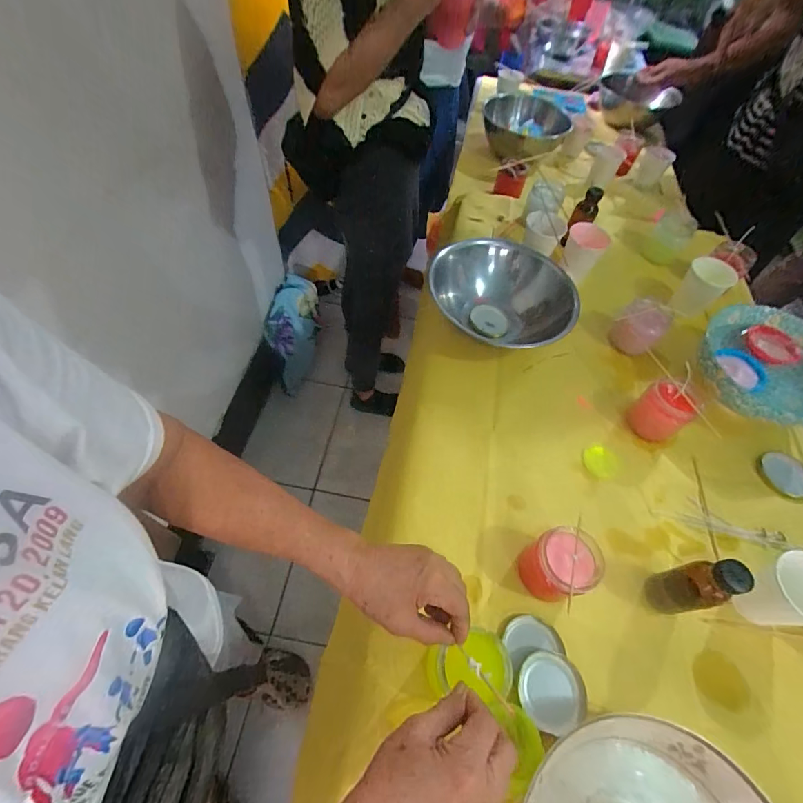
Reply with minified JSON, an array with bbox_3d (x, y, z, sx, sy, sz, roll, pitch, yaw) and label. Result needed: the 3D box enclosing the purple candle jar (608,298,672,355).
[{"bbox_3d":[0.360,-0.110,0.623,0.065,0.082,0.058,36,62,18],"label":"purple candle jar"}]

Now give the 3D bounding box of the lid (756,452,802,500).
[{"bbox_3d":[0.512,0.098,0.541,0.066,0.008,0.058,23,59,10],"label":"lid"}]

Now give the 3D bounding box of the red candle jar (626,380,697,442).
[{"bbox_3d":[0.354,0.014,0.555,0.060,0.070,0.059,2,57,-3],"label":"red candle jar"}]

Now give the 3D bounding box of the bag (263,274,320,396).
[{"bbox_3d":[-0.346,-0.206,1.287,0.135,0.123,0.361,5,100,-1],"label":"bag"}]

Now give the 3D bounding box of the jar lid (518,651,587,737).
[{"bbox_3d":[0.152,0.294,0.413,0.064,0.011,0.067,2,57,-3],"label":"jar lid"}]

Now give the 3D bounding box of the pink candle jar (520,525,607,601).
[{"bbox_3d":[0.176,0.180,0.453,0.076,0.067,0.073,-6,58,-8],"label":"pink candle jar"}]

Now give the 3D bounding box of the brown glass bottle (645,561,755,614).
[{"bbox_3d":[0.301,0.192,0.421,0.040,0.110,0.041,2,57,-3],"label":"brown glass bottle"}]

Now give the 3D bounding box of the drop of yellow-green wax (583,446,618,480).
[{"bbox_3d":[0.271,0.081,0.551,0.045,0.004,0.047,8,57,1],"label":"drop of yellow-green wax"}]

